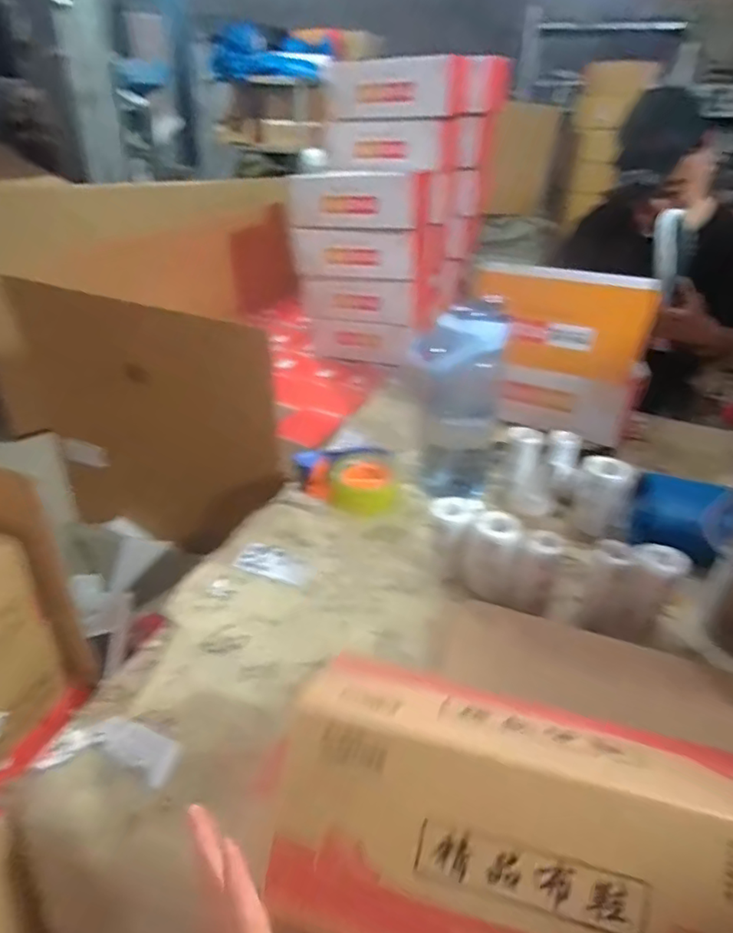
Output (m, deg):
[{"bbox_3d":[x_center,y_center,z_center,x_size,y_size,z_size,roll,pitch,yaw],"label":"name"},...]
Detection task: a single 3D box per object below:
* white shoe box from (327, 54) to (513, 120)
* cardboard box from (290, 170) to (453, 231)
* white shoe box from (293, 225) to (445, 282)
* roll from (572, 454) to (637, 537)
[{"bbox_3d":[0.134,-0.912,1.384,0.317,0.116,0.342,19,37,25],"label":"white shoe box"},{"bbox_3d":[0.004,-0.634,1.367,0.303,0.129,0.229,19,37,25],"label":"cardboard box"},{"bbox_3d":[0.004,-0.535,1.412,0.328,0.117,0.177,10,34,13],"label":"white shoe box"},{"bbox_3d":[0.324,0.042,0.790,0.062,0.092,0.057,16,36,21],"label":"roll"}]

